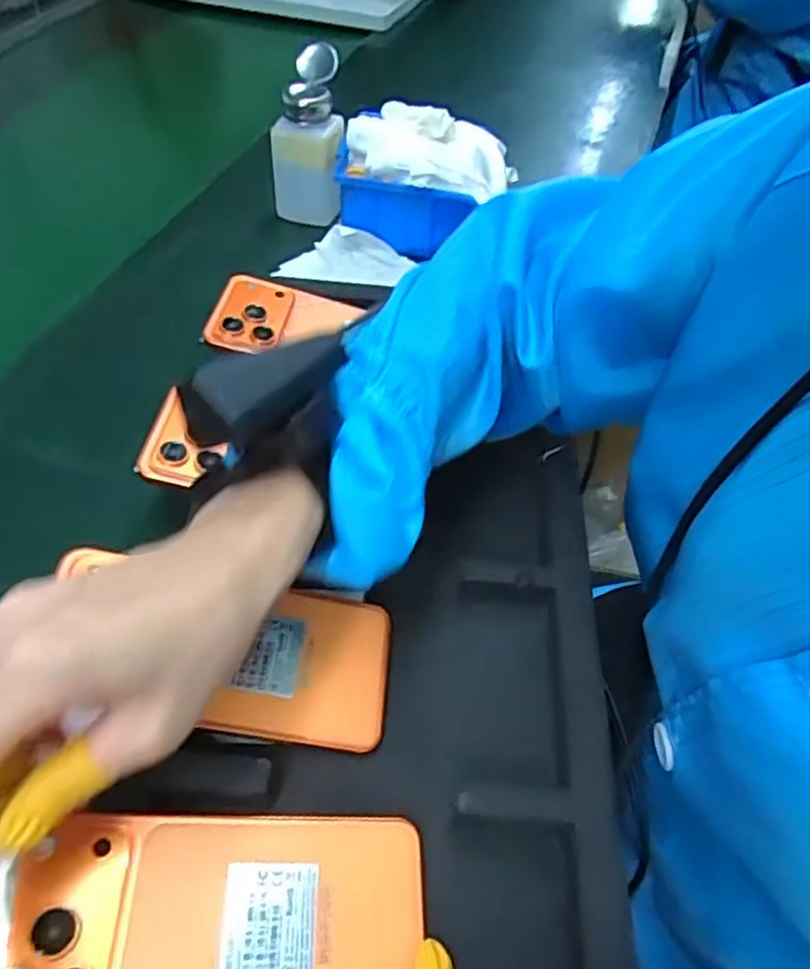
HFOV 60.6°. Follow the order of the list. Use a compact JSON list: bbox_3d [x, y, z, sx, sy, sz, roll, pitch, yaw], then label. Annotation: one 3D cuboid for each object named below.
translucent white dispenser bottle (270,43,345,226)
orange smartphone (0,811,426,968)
[{"bbox_3d":[-0.086,-0.299,0.607,0.060,0.134,0.057,-6,50,-6],"label":"translucent white dispenser bottle"},{"bbox_3d":[-0.071,0.167,0.264,0.157,0.007,0.076,5,49,-16],"label":"orange smartphone"}]

